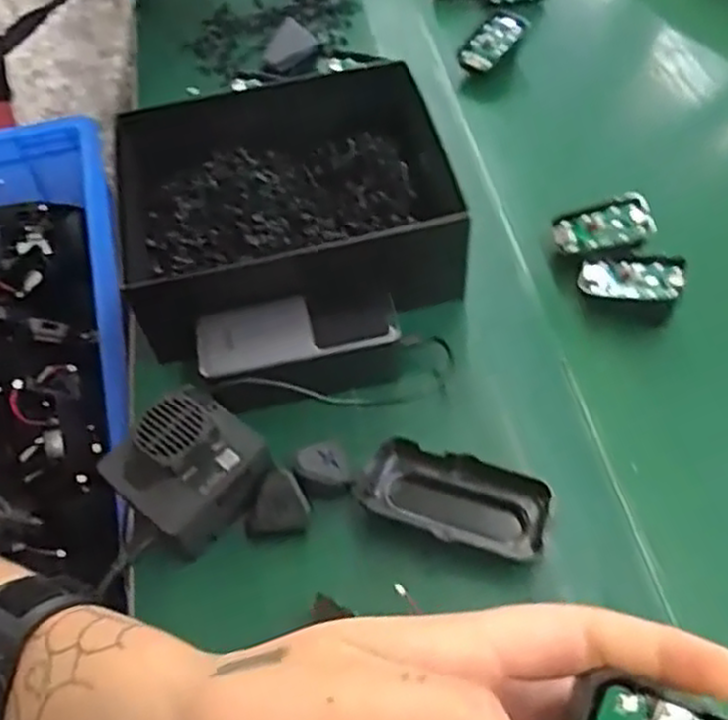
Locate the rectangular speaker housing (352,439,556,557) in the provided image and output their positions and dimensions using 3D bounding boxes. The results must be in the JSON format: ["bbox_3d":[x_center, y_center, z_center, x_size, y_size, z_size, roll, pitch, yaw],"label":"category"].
[{"bbox_3d":[0.053,0.082,0.440,0.111,0.029,0.045,15,56,11],"label":"rectangular speaker housing"}]

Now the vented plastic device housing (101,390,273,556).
[{"bbox_3d":[-0.106,0.065,0.440,0.075,0.051,0.078,37,63,24],"label":"vented plastic device housing"}]

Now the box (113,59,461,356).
[{"bbox_3d":[-0.058,-0.115,0.539,0.236,0.073,0.189,-12,55,-7],"label":"box"}]

